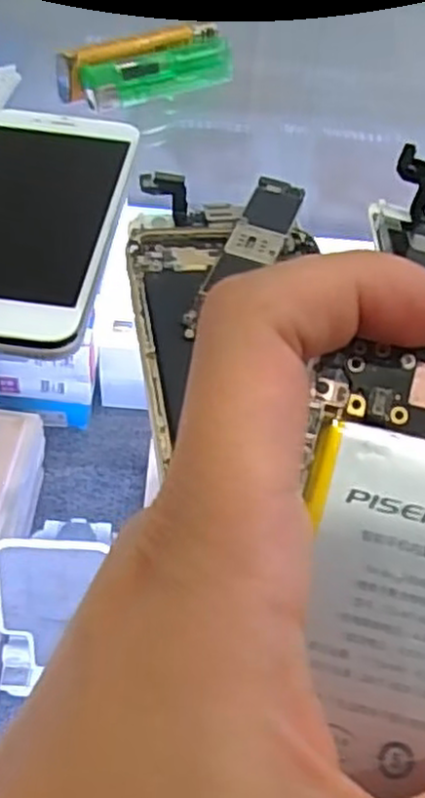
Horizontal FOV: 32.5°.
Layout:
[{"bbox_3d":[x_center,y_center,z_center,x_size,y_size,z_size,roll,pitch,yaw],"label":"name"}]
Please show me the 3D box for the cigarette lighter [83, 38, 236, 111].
[{"bbox_3d":[-0.023,-0.150,0.336,0.080,0.018,0.012,-27,57,-27],"label":"cigarette lighter"}]

